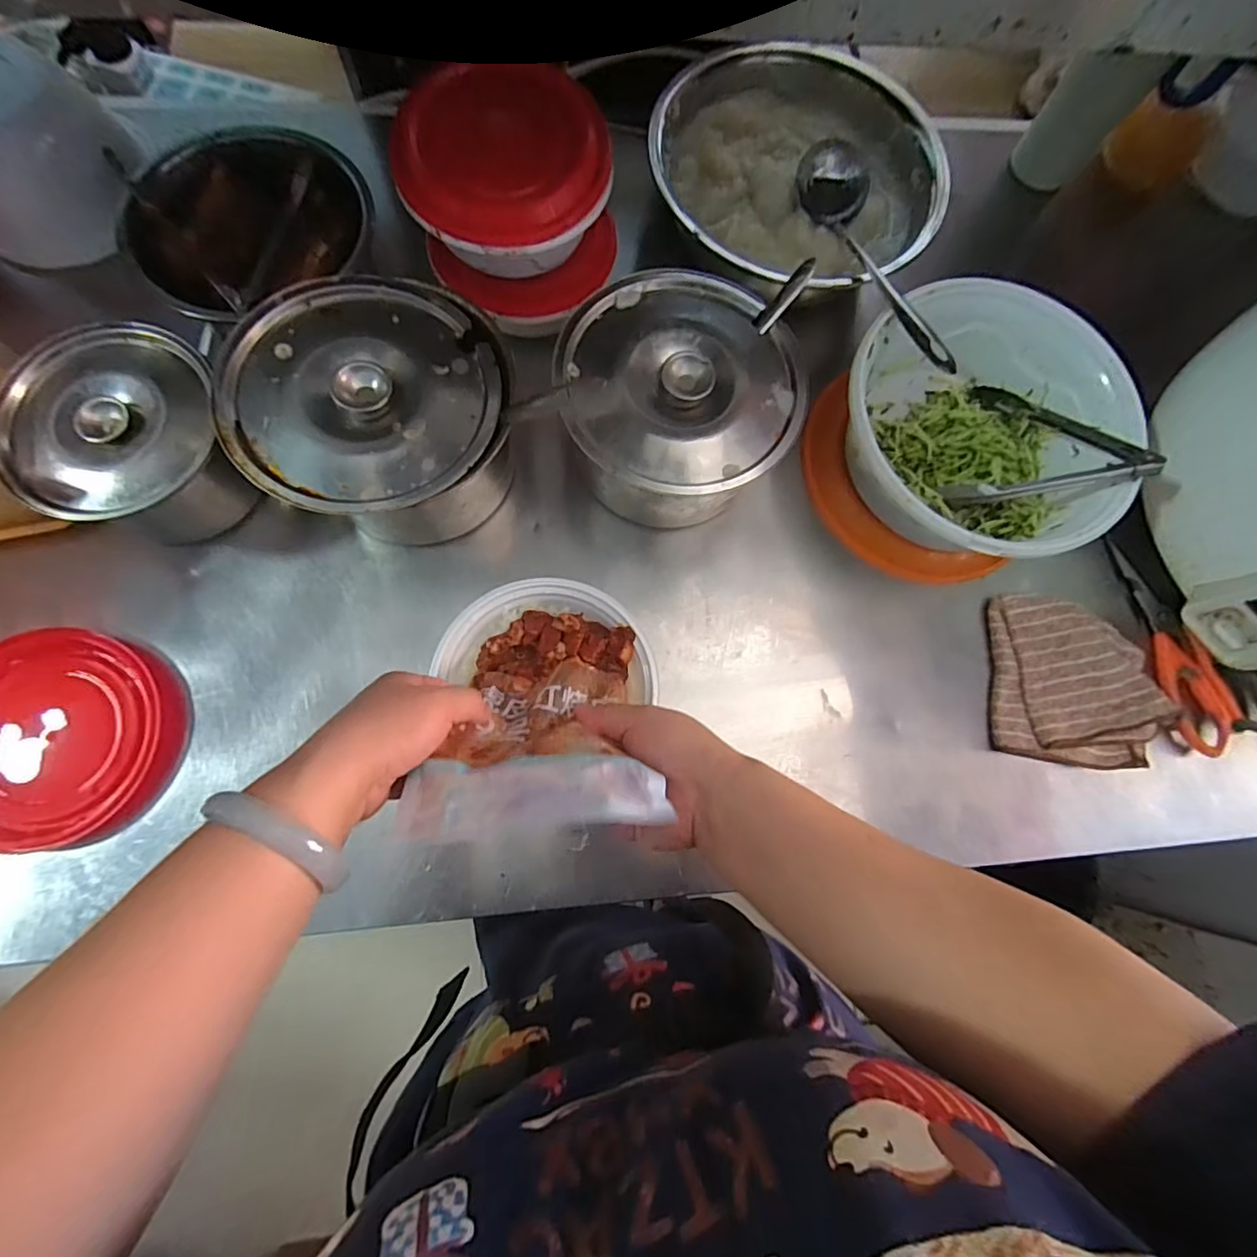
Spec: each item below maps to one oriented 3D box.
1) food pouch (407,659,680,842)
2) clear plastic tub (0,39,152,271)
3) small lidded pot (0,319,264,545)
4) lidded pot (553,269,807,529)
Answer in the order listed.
[{"bbox_3d":[-0.057,0.068,0.322,0.130,0.146,0.023,-9,111,-8],"label":"food pouch"},{"bbox_3d":[-0.533,-0.425,0.499,0.128,0.097,0.125,-6,76,-6],"label":"clear plastic tub"},{"bbox_3d":[-0.382,-0.145,0.442,0.143,0.086,0.152,4,75,-4],"label":"small lidded pot"},{"bbox_3d":[0.040,-0.190,0.478,0.186,0.102,0.193,1,78,-5],"label":"lidded pot"}]

